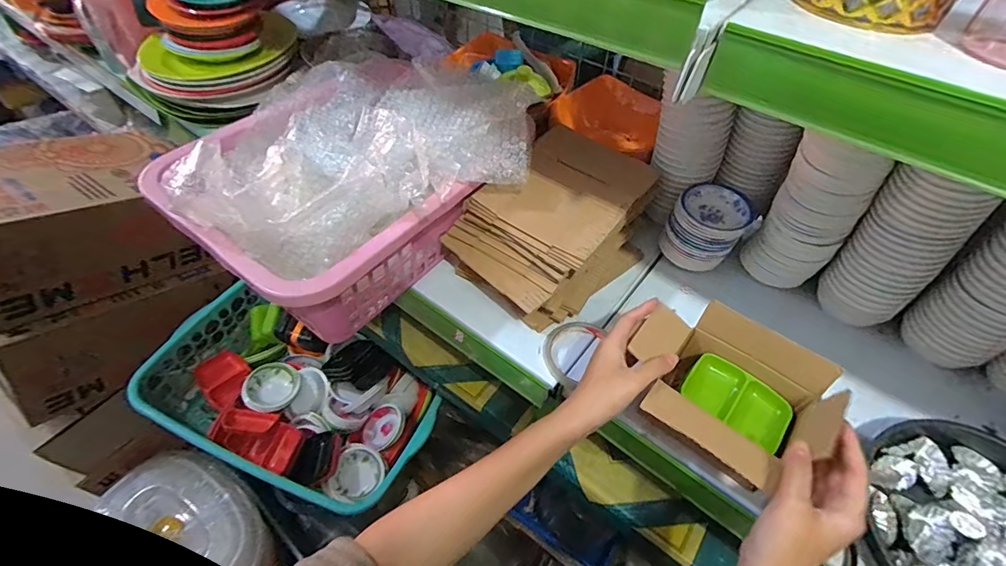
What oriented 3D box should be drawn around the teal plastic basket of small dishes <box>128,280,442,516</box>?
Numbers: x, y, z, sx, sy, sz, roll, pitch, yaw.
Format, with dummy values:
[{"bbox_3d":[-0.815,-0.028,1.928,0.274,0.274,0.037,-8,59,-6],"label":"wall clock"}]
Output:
[{"bbox_3d":[-0.359,0.198,0.799,0.471,0.144,0.265,19,53,13],"label":"teal plastic basket of small dishes"}]

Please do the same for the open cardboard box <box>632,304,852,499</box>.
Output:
[{"bbox_3d":[0.208,0.106,0.447,0.170,0.083,0.146,35,58,23],"label":"open cardboard box"}]

